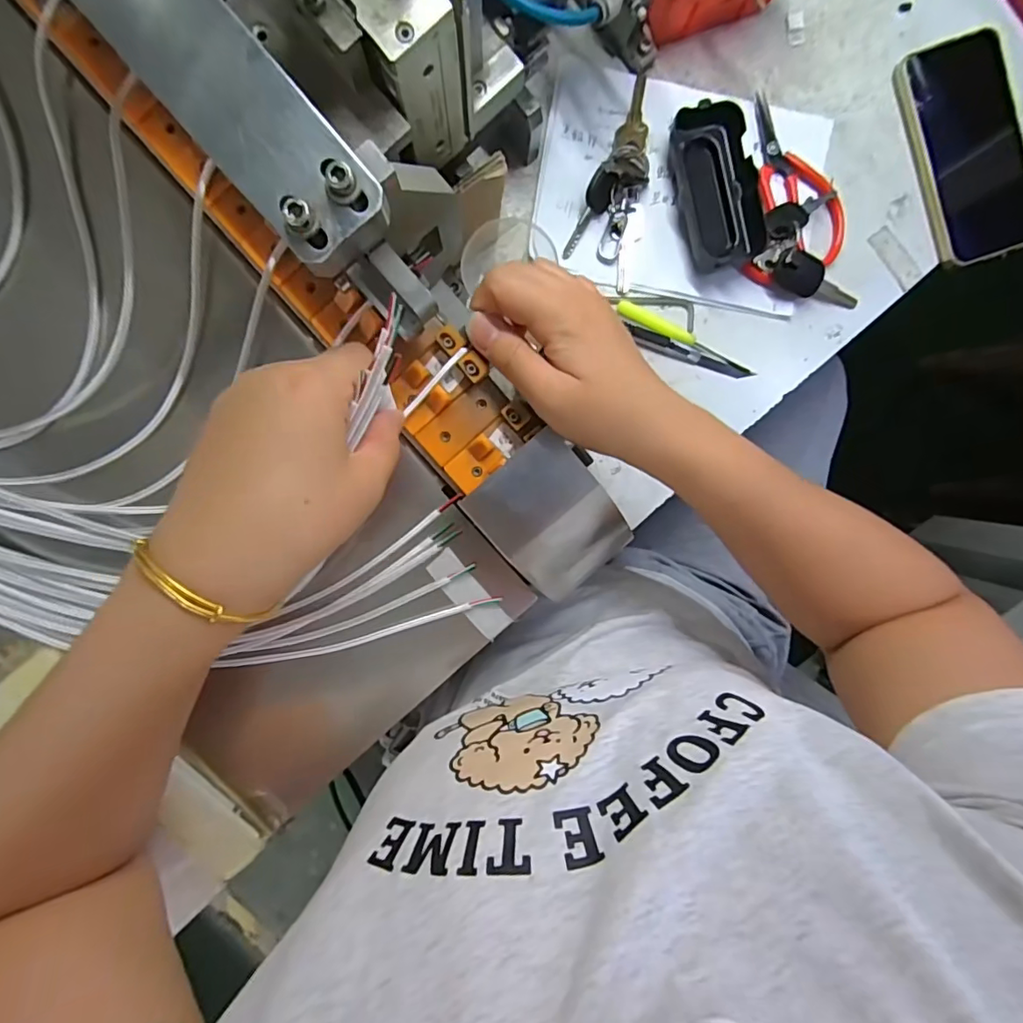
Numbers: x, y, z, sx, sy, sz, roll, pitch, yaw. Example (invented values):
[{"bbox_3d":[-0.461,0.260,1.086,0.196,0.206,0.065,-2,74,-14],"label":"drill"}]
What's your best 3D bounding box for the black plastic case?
[{"bbox_3d":[0.151,-0.237,0.384,0.050,0.026,0.106,-16,96,-1],"label":"black plastic case"}]

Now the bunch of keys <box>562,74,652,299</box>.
[{"bbox_3d":[0.085,-0.245,0.380,0.051,0.021,0.142,18,94,-4],"label":"bunch of keys"}]

